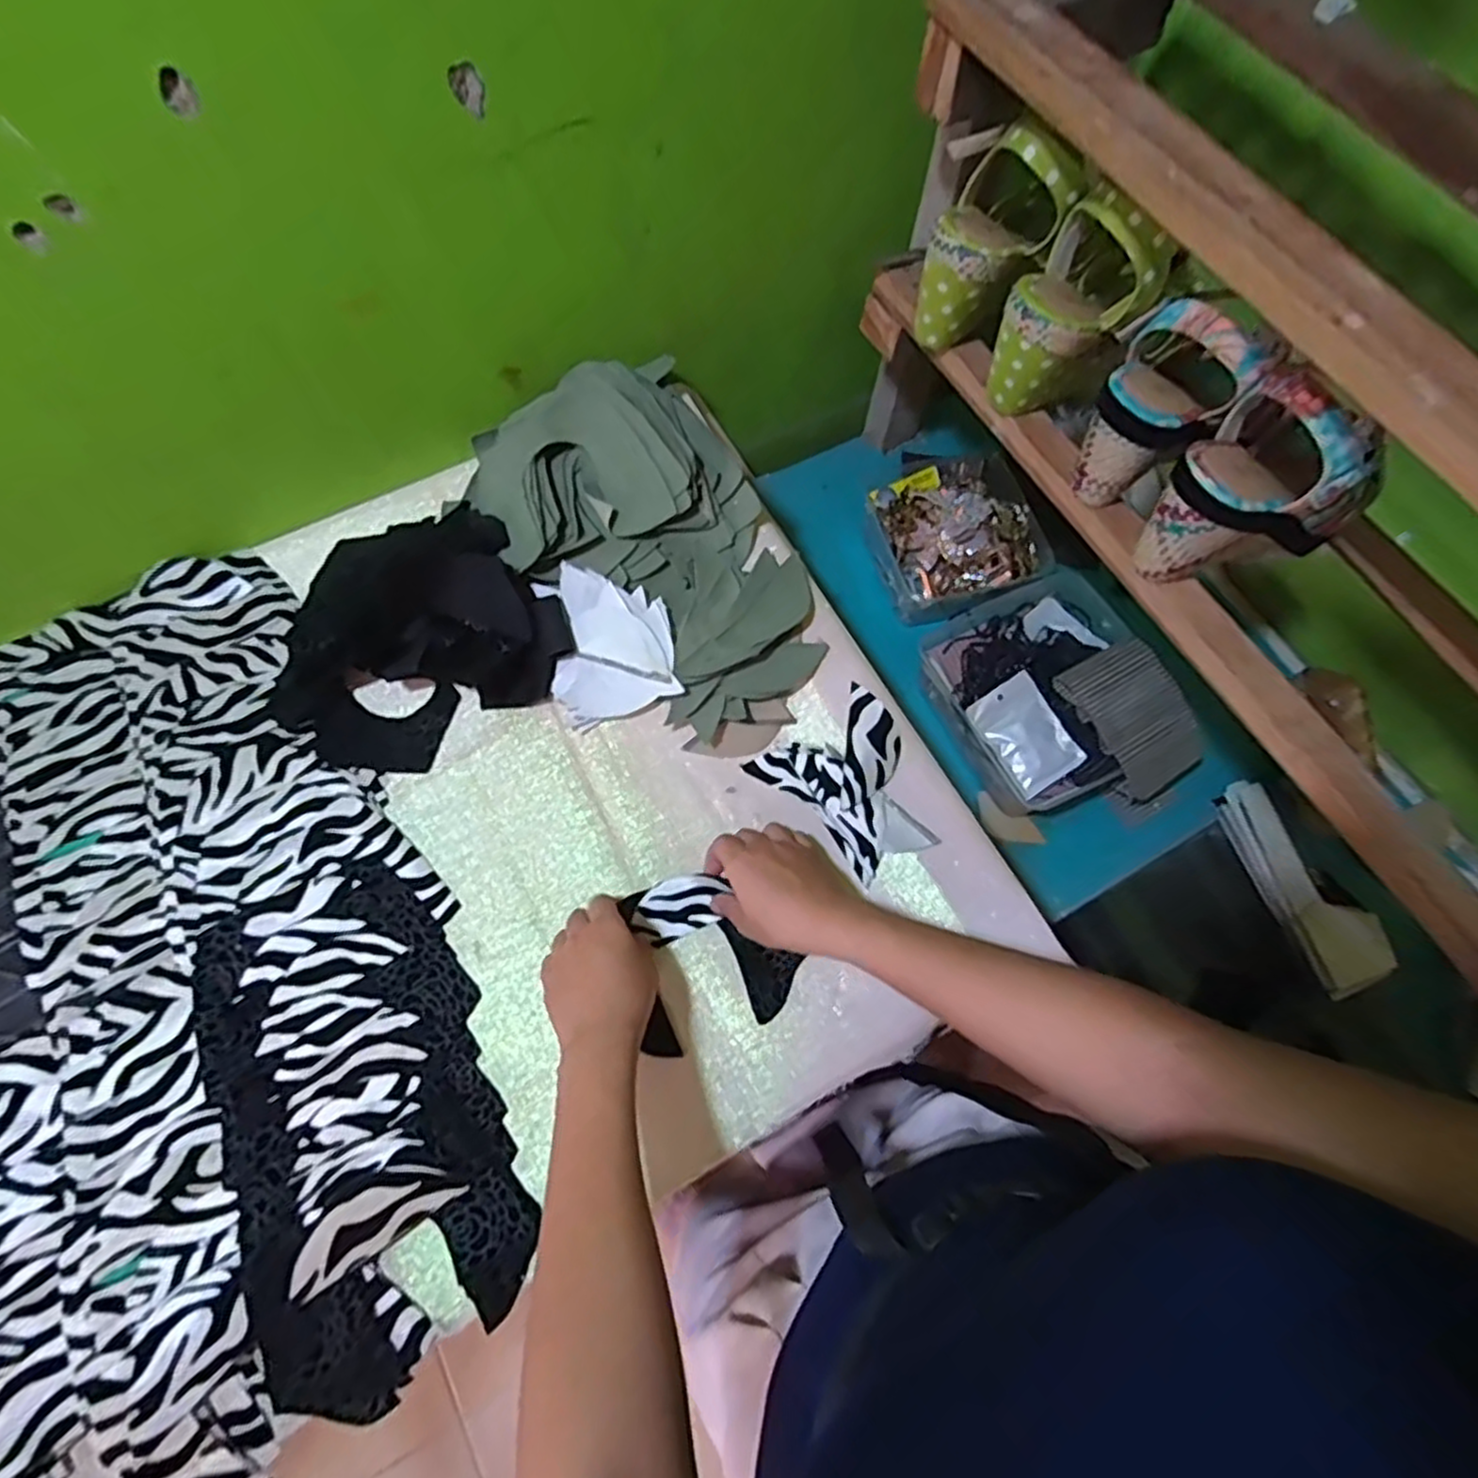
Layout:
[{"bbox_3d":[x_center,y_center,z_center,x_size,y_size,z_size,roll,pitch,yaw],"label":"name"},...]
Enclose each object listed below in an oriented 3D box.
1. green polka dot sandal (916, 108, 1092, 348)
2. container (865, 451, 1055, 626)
[{"bbox_3d":[0.166,-0.354,0.531,0.063,0.150,0.078,-10,67,-35],"label":"green polka dot sandal"},{"bbox_3d":[0.224,-0.208,0.774,0.155,0.074,0.164,-15,70,-9],"label":"container"}]

